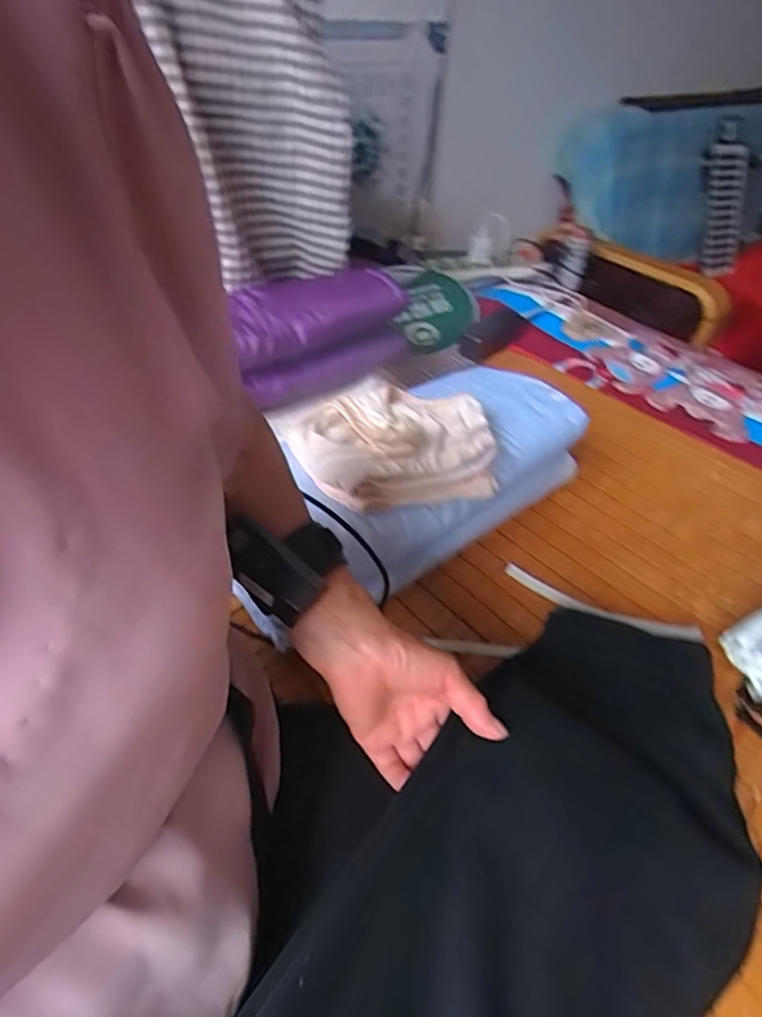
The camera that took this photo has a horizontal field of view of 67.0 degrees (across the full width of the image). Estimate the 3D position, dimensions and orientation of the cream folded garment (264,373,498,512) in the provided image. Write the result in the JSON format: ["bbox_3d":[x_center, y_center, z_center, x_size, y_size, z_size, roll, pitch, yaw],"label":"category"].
[{"bbox_3d":[0.012,-0.074,0.648,0.220,0.054,0.170,-14,45,-18],"label":"cream folded garment"}]

